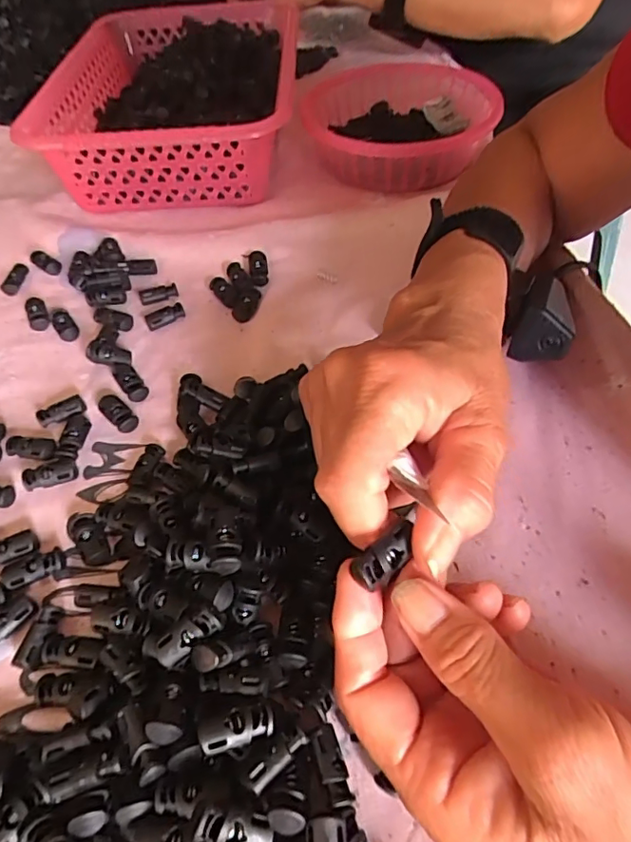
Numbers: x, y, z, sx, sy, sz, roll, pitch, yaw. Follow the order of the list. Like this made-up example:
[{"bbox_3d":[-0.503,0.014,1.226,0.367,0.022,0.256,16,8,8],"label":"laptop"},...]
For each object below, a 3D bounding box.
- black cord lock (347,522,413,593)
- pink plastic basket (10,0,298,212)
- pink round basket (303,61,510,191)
[{"bbox_3d":[0.025,0.046,0.183,0.024,0.009,0.011,-33,57,-21],"label":"black cord lock"},{"bbox_3d":[-0.126,-0.313,0.519,0.211,0.083,0.308,0,52,4],"label":"pink plastic basket"},{"bbox_3d":[0.075,-0.273,0.493,0.162,0.048,0.166,-2,51,2],"label":"pink round basket"}]

